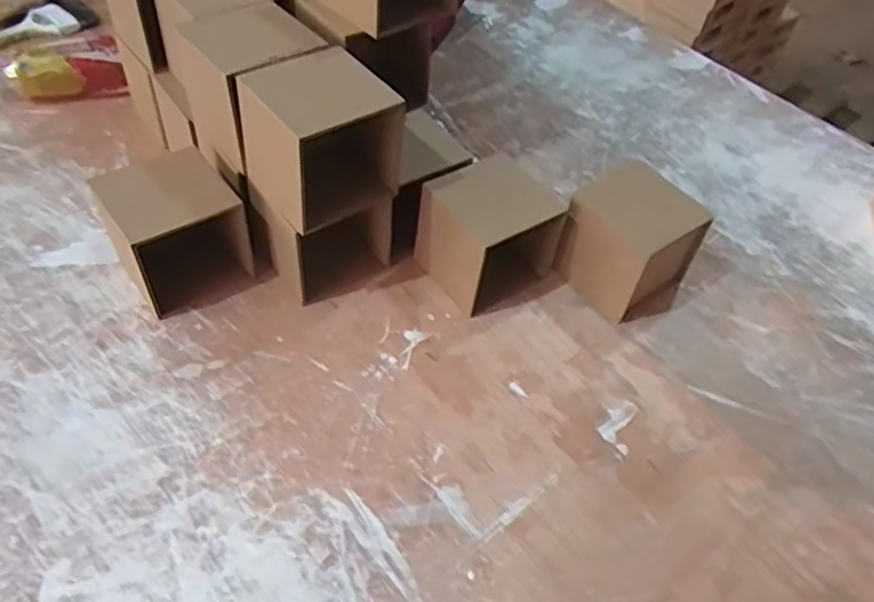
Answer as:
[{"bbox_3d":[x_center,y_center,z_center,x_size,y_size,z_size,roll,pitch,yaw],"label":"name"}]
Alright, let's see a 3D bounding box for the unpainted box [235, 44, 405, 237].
[{"bbox_3d":[-0.110,-0.150,0.631,0.110,0.111,0.111,-28,58,-27],"label":"unpainted box"}]

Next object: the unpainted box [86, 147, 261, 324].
[{"bbox_3d":[-0.264,-0.070,0.675,0.109,0.129,0.102,-27,58,-26],"label":"unpainted box"}]

